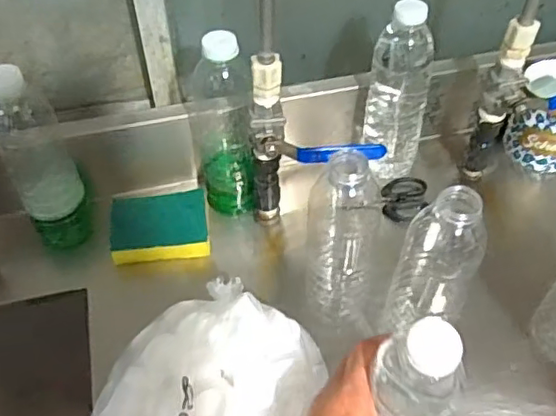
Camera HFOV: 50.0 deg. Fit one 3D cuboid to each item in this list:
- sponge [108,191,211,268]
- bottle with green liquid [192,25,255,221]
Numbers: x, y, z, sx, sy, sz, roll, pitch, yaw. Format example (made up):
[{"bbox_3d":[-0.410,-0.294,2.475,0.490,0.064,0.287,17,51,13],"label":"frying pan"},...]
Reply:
[{"bbox_3d":[-0.124,0.021,0.628,0.098,0.034,0.067,-7,51,-6],"label":"sponge"},{"bbox_3d":[-0.057,-0.081,0.608,0.060,0.213,0.067,-12,51,-10],"label":"bottle with green liquid"}]

